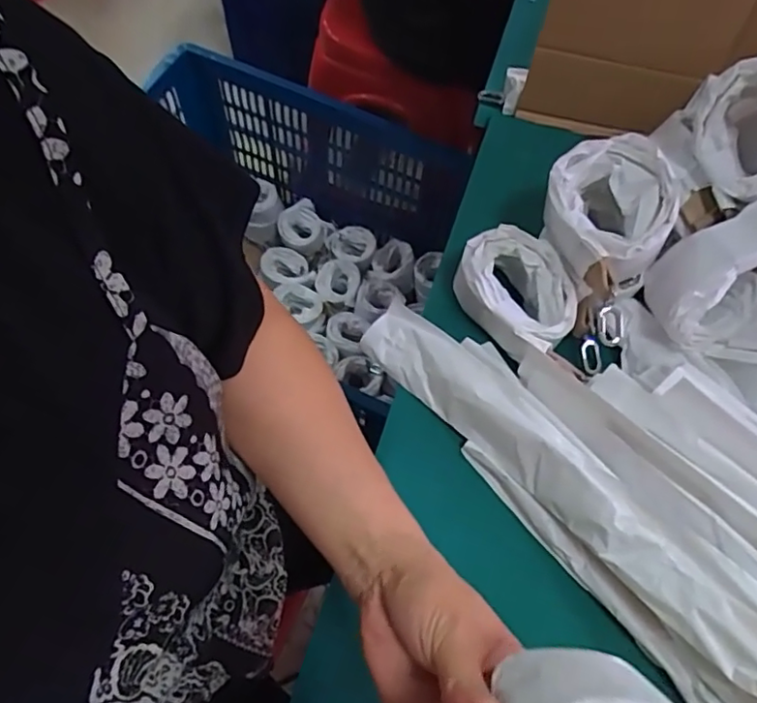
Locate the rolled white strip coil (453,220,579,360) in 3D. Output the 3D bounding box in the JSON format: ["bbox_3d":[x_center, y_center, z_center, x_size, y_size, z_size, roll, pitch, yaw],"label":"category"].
[{"bbox_3d":[0.113,-0.047,0.476,0.079,0.044,0.106,-34,71,-17],"label":"rolled white strip coil"}]

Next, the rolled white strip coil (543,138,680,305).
[{"bbox_3d":[0.177,-0.105,0.457,0.098,0.063,0.111,19,65,6],"label":"rolled white strip coil"}]

